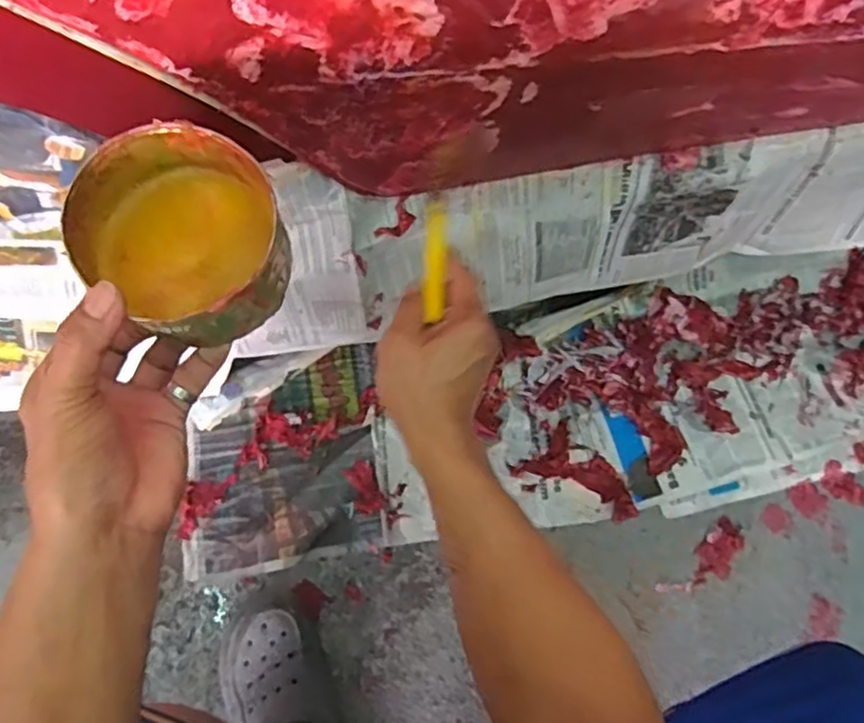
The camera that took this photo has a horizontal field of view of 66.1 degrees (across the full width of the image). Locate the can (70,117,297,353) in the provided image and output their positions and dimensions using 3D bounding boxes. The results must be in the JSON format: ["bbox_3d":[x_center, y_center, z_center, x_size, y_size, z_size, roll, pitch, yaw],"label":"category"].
[{"bbox_3d":[-0.125,-0.063,0.343,0.097,0.065,0.092,0,72,0],"label":"can"}]

